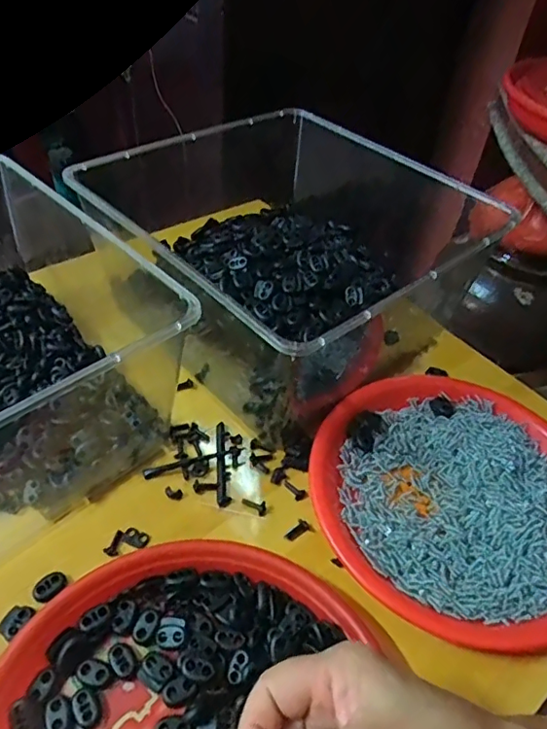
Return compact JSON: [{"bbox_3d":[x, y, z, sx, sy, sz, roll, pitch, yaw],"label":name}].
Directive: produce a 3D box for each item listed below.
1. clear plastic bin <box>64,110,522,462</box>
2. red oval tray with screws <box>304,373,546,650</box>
[{"bbox_3d":[0.021,-0.117,0.550,0.292,0.136,0.298,-31,56,-32],"label":"clear plastic bin"},{"bbox_3d":[0.144,0.097,0.422,0.219,0.023,0.219,34,51,25],"label":"red oval tray with screws"}]

